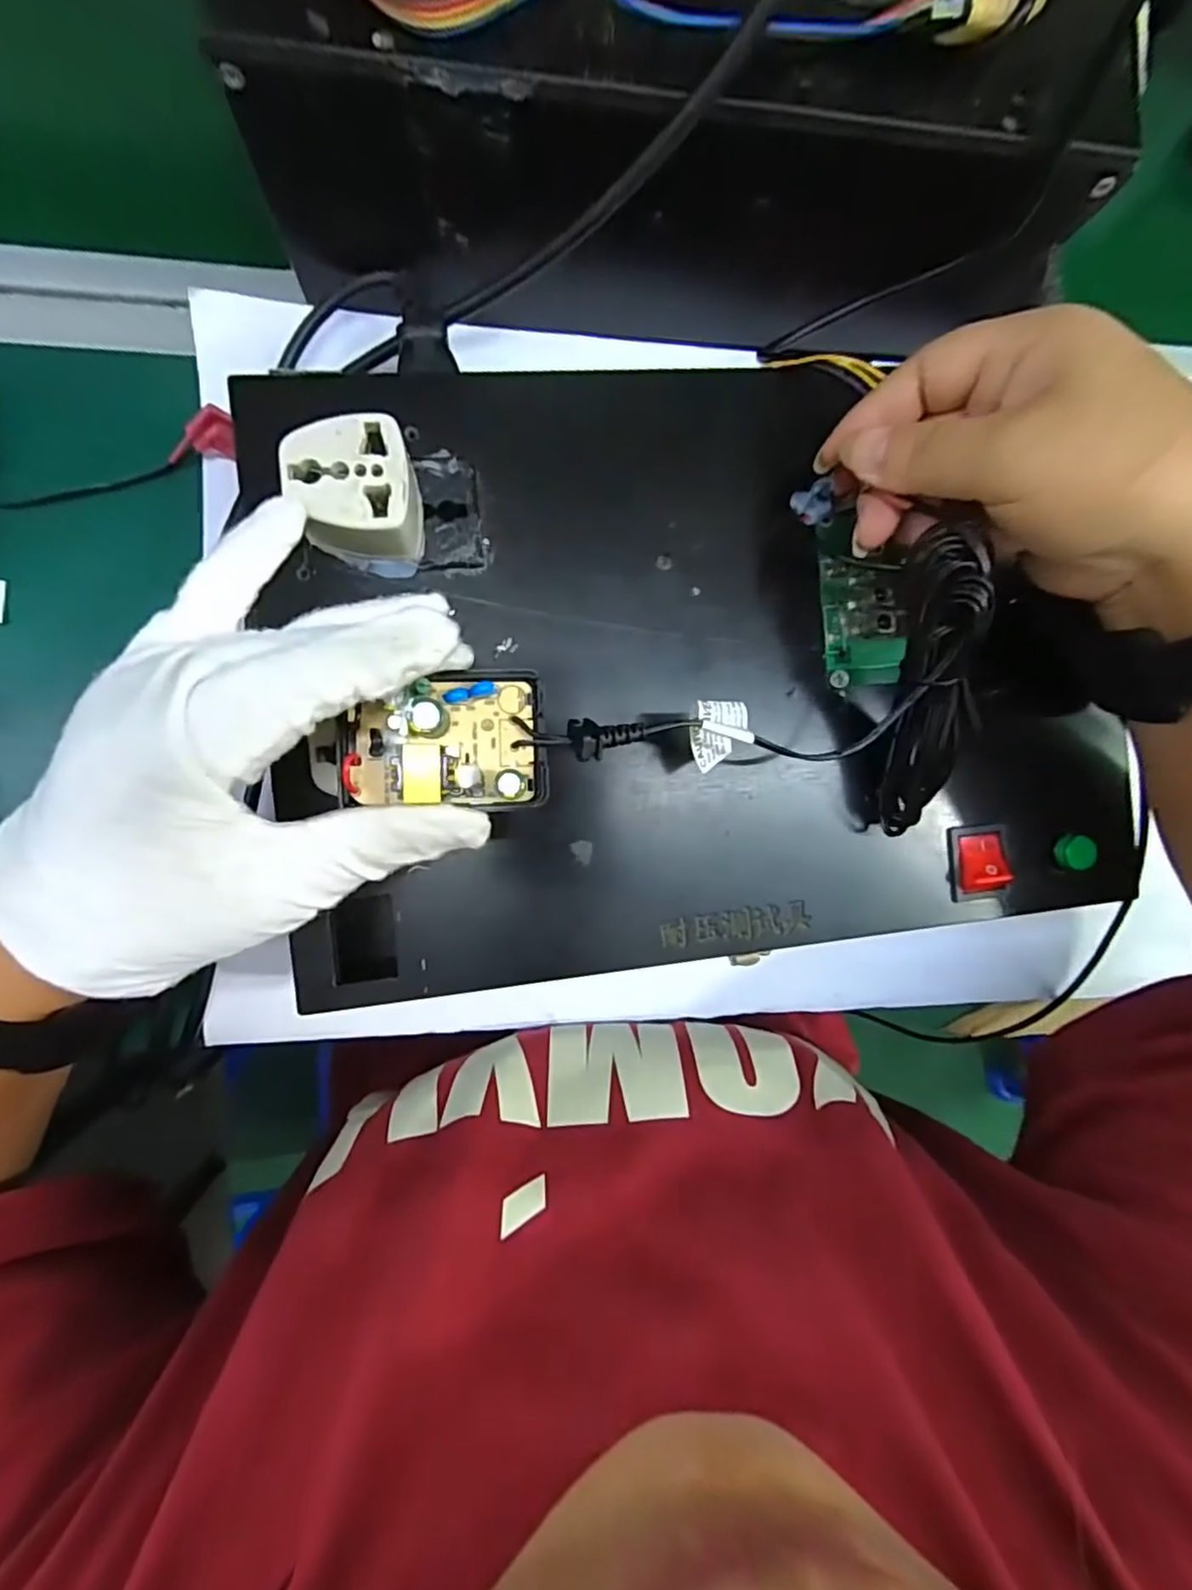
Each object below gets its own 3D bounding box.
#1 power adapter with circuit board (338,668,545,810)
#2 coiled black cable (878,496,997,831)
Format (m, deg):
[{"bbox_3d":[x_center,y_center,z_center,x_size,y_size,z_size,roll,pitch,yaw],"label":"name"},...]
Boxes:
[{"bbox_3d":[-0.043,-0.015,0.178,0.057,0.016,0.038,-5,89,-5],"label":"power adapter with circuit board"},{"bbox_3d":[0.118,-0.036,0.223,0.022,0.019,0.111,-10,123,-5],"label":"coiled black cable"}]

